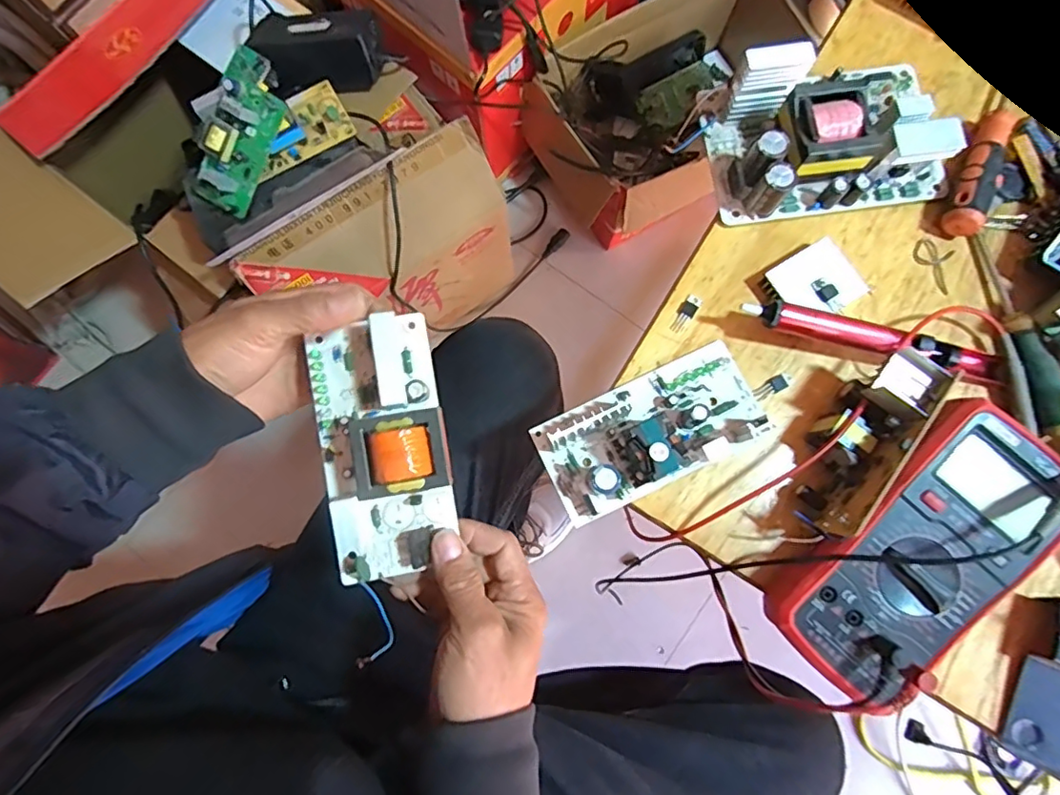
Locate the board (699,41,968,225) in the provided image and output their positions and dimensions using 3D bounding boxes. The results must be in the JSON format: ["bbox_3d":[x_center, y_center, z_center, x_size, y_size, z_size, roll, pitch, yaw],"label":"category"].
[{"bbox_3d":[0.212,-0.190,0.395,0.159,0.053,0.107,-9,79,-1],"label":"board"}]

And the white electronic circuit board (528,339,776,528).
[{"bbox_3d":[0.081,0.019,0.364,0.146,0.044,0.070,-25,80,-4],"label":"white electronic circuit board"}]

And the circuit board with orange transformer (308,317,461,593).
[{"bbox_3d":[-0.092,0.031,0.354,0.080,0.047,0.157,-10,80,-1],"label":"circuit board with orange transformer"}]

